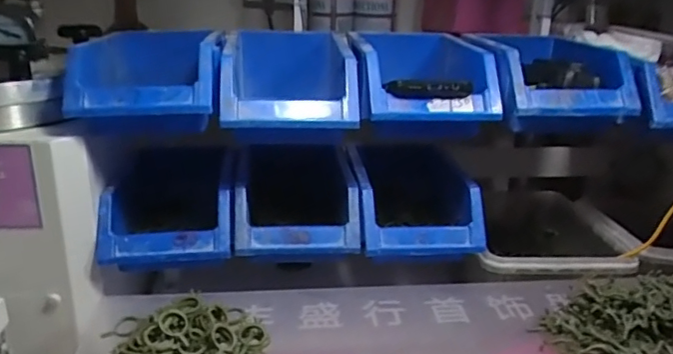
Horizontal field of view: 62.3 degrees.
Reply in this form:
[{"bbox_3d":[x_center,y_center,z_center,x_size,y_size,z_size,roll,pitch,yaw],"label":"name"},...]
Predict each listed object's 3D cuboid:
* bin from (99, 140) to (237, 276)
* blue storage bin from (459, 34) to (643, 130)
[{"bbox_3d":[-0.165,0.035,0.571,0.125,0.078,0.137,0,20,-6],"label":"bin"},{"bbox_3d":[0.217,-0.109,0.585,0.129,0.064,0.179,1,20,-3],"label":"blue storage bin"}]

